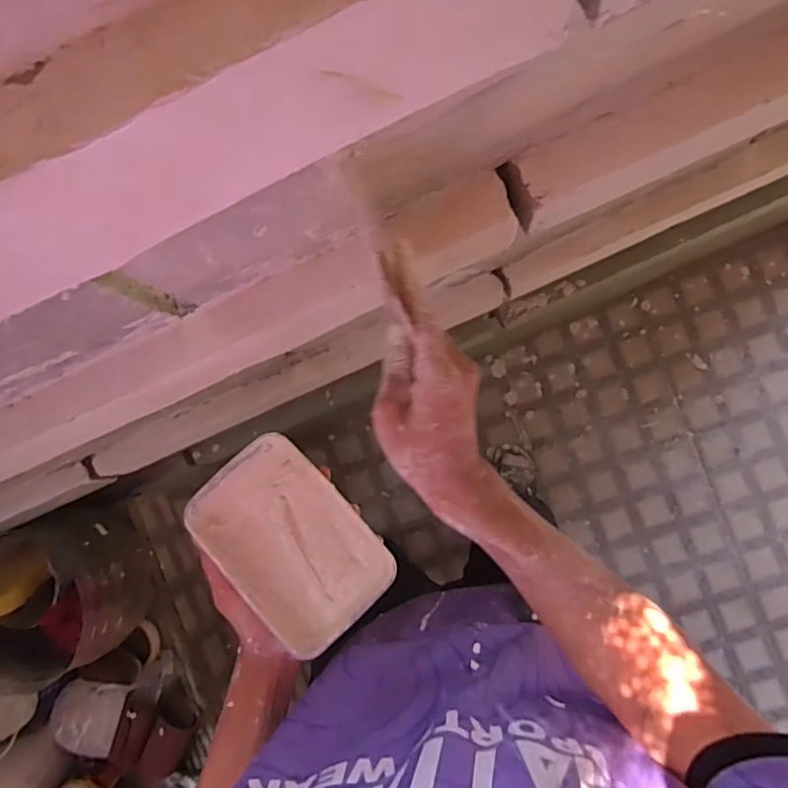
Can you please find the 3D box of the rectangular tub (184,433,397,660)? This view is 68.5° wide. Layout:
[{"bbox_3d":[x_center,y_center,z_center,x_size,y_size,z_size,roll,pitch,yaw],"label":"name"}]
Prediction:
[{"bbox_3d":[-0.091,0.128,0.501,0.168,0.043,0.115,45,95,6],"label":"rectangular tub"}]

